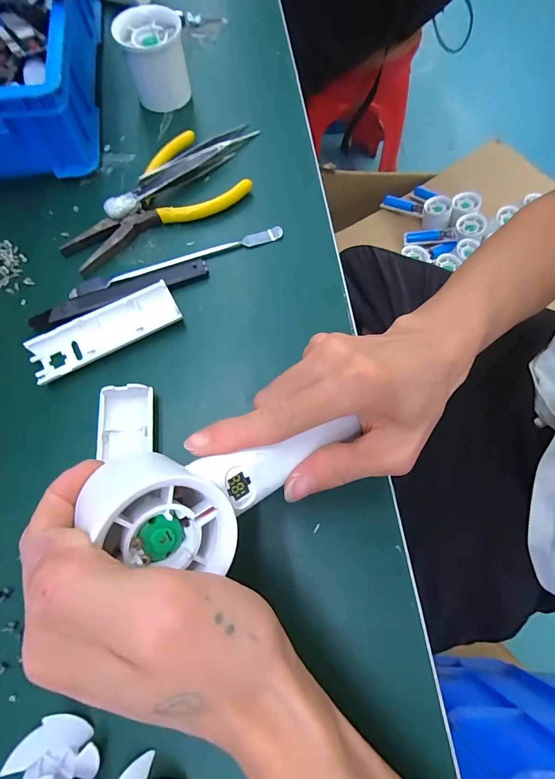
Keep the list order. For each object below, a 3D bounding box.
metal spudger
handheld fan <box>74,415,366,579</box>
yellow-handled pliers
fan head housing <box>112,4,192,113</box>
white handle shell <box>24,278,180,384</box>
[{"bbox_3d":[-0.076,-0.100,0.284,0.168,0.004,0.013,-18,71,-6],"label":"metal spudger"},{"bbox_3d":[-0.017,0.042,0.173,0.129,0.045,0.060,-14,70,-26],"label":"handheld fan"},{"bbox_3d":[-0.105,-0.156,0.297,0.152,0.018,0.078,-32,73,-11],"label":"yellow-handled pliers"},{"bbox_3d":[-0.107,-0.292,0.325,0.051,0.051,0.046,-8,70,-3],"label":"fan head housing"},{"bbox_3d":[-0.120,-0.041,0.258,0.102,0.015,0.037,-27,73,-9],"label":"white handle shell"}]

